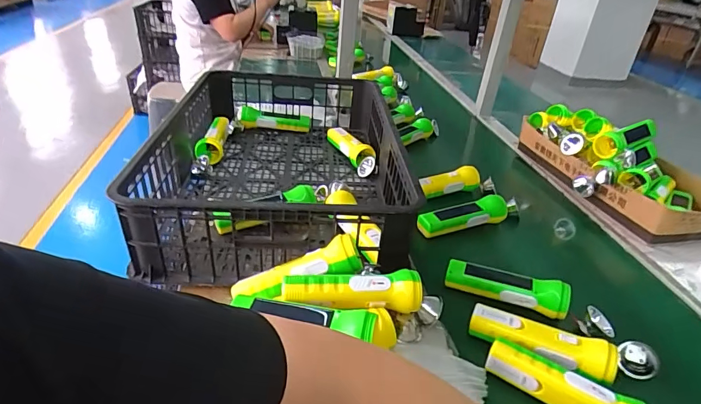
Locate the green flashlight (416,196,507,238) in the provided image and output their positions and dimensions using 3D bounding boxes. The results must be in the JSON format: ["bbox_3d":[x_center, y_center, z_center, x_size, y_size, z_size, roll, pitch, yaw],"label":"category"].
[{"bbox_3d":[0.200,0.025,0.745,0.149,0.050,0.042,-8,36,-14],"label":"green flashlight"}]

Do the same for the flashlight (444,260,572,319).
[{"bbox_3d":[0.221,0.118,0.596,0.161,0.049,0.053,18,34,19],"label":"flashlight"}]

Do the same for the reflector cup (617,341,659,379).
[{"bbox_3d":[0.342,0.188,0.499,0.041,0.047,0.019,-20,7,38],"label":"reflector cup"}]

